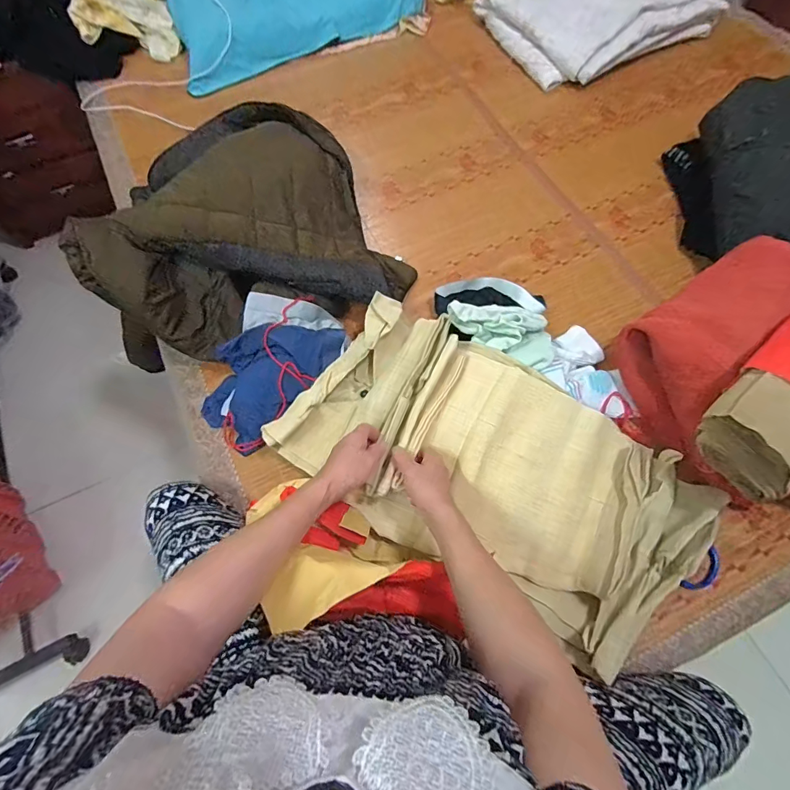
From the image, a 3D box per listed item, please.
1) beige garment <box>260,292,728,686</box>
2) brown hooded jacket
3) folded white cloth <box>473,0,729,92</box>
[{"bbox_3d":[0.141,0.104,0.626,0.597,0.085,0.317,29,72,14],"label":"beige garment"},{"bbox_3d":[-0.282,-0.331,0.773,0.497,0.191,0.454,-19,68,-5],"label":"brown hooded jacket"},{"bbox_3d":[0.526,-0.997,1.064,0.502,0.114,0.358,-25,69,-8],"label":"folded white cloth"}]

